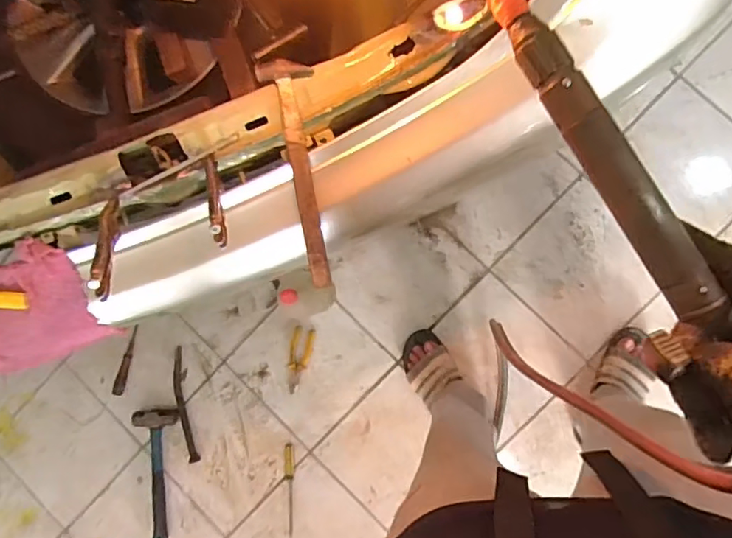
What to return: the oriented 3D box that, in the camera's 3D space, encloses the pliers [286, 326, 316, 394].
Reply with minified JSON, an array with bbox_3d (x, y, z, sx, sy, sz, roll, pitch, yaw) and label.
[{"bbox_3d":[-0.162,0.220,1.381,0.052,0.011,0.158,13,92,8],"label":"pliers"}]

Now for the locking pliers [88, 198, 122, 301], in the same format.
[{"bbox_3d":[-0.301,-0.027,0.665,0.014,0.039,0.143,-17,52,8],"label":"locking pliers"}]

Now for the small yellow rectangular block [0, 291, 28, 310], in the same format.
[{"bbox_3d":[-0.501,0.042,0.781,0.074,0.016,0.023,4,91,8],"label":"small yellow rectangular block"}]

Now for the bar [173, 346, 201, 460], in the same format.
[{"bbox_3d":[-0.450,0.336,1.412,0.038,0.015,0.281,-10,89,8],"label":"bar"}]

